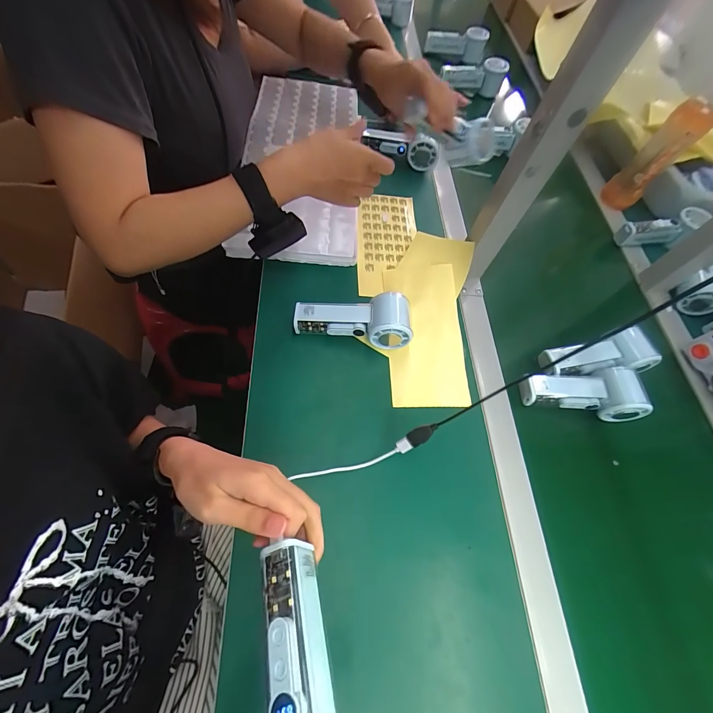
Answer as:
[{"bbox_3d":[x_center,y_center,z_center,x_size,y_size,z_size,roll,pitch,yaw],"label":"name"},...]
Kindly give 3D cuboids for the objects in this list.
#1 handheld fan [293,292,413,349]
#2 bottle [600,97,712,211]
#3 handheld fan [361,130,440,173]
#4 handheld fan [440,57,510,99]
[{"bbox_3d":[-0.006,-0.045,0.447,0.150,0.070,0.061,4,62,-8],"label":"handheld fan"},{"bbox_3d":[0.535,-0.356,0.616,0.067,0.176,0.053,43,64,13],"label":"bottle"},{"bbox_3d":[0.085,-0.380,0.613,0.134,0.069,0.035,33,62,8],"label":"handheld fan"},{"bbox_3d":[0.265,-0.641,0.780,0.145,0.064,0.056,13,61,-3],"label":"handheld fan"}]

